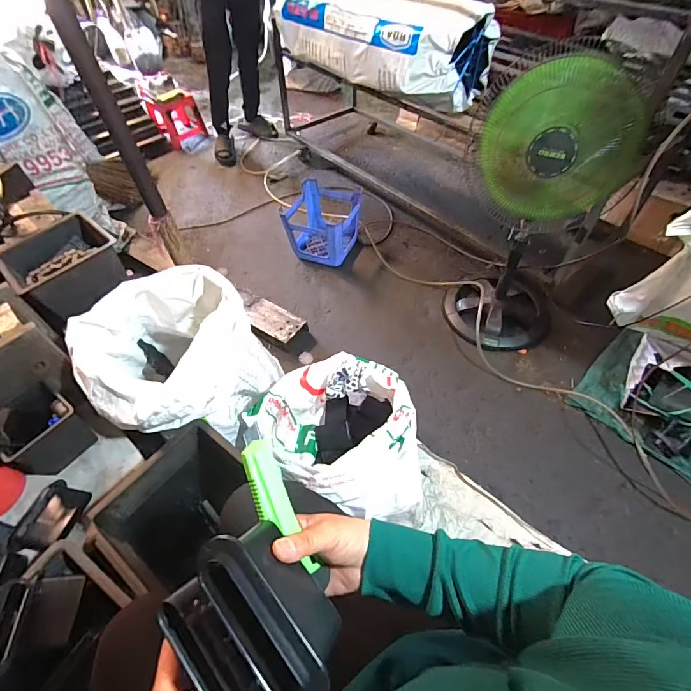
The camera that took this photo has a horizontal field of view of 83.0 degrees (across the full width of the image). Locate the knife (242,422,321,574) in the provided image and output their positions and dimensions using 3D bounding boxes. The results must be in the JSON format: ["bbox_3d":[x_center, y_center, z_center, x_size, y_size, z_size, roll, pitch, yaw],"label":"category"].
[{"bbox_3d":[-0.065,0.144,0.360,0.031,0.018,0.136,-23,82,-13],"label":"knife"}]

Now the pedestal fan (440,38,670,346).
[{"bbox_3d":[0.563,-0.367,1.212,0.363,0.865,0.327,26,60,20],"label":"pedestal fan"}]

